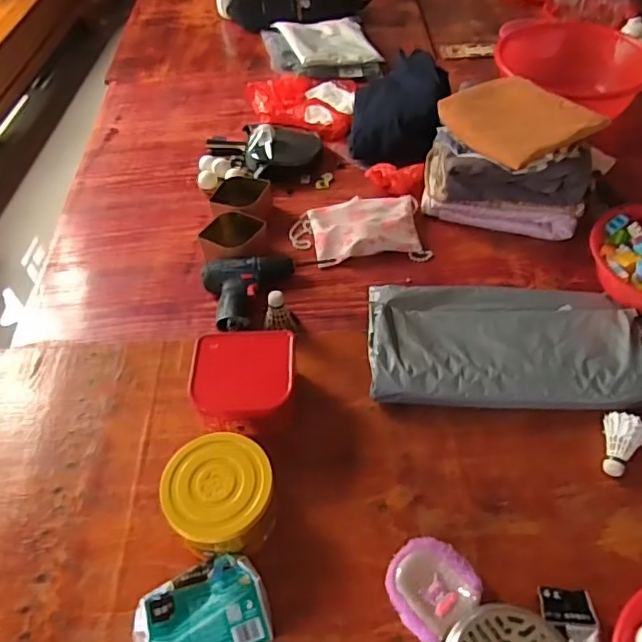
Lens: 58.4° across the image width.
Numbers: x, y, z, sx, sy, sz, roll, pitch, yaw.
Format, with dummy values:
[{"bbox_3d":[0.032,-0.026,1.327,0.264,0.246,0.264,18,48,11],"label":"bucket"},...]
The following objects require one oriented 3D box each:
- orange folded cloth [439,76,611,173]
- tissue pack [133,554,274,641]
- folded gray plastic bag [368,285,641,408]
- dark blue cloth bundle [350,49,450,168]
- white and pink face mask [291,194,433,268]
[{"bbox_3d":[0.349,-0.364,1.034,0.185,0.047,0.229,-23,52,-14],"label":"orange folded cloth"},{"bbox_3d":[-0.143,0.353,0.687,0.157,0.040,0.115,-17,51,-10],"label":"tissue pack"},{"bbox_3d":[0.297,0.029,0.921,0.440,0.051,0.254,1,50,6],"label":"folded gray plastic bag"},{"bbox_3d":[0.165,-0.468,1.268,0.216,0.129,0.279,9,51,12],"label":"dark blue cloth bundle"},{"bbox_3d":[0.070,-0.185,1.121,0.260,0.037,0.174,-5,50,0],"label":"white and pink face mask"}]

